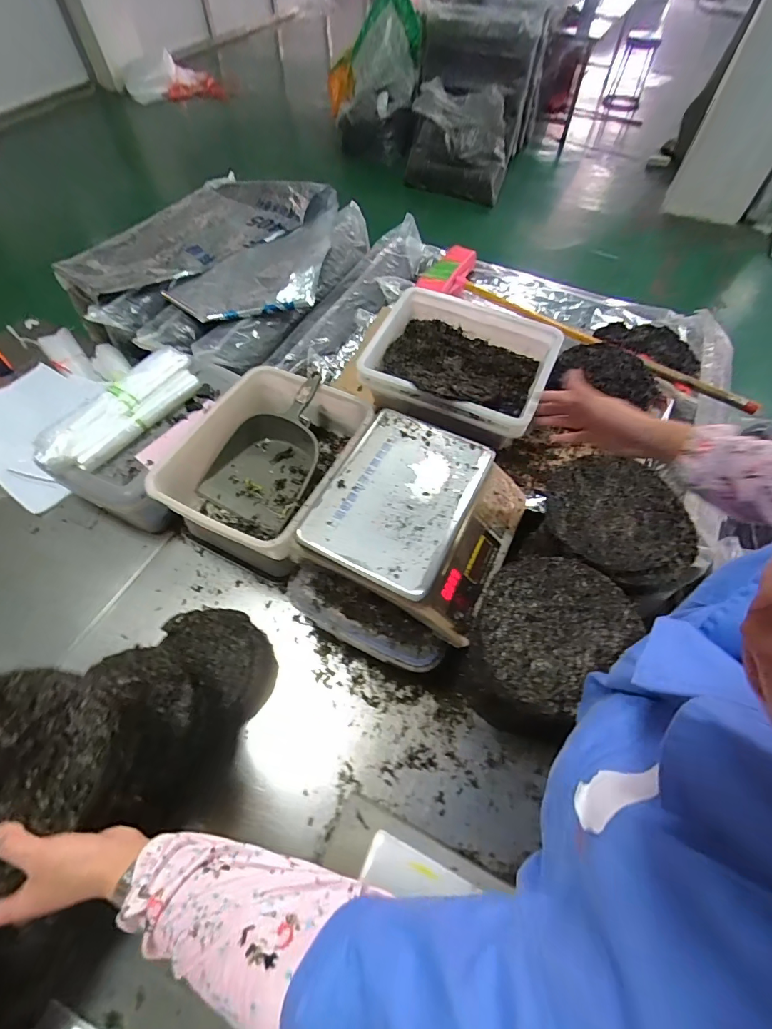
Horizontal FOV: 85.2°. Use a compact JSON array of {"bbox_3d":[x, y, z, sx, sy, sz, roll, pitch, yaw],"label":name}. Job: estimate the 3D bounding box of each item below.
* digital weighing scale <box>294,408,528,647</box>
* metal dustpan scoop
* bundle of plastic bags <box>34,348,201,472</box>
[{"bbox_3d":[0.059,0.000,0.742,0.328,0.096,0.334,24,62,13],"label":"digital weighing scale"},{"bbox_3d":[-0.238,-0.149,0.883,0.224,0.109,0.316,27,62,15],"label":"metal dustpan scoop"},{"bbox_3d":[-0.581,-0.238,0.929,0.152,0.039,0.389,33,64,18],"label":"bundle of plastic bags"}]

